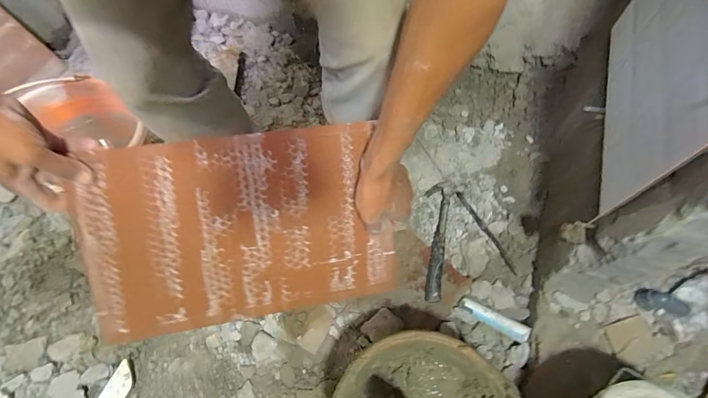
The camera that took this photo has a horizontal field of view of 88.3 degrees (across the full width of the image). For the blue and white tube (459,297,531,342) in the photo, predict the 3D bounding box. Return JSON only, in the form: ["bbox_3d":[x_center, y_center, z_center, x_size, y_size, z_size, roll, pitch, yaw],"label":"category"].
[{"bbox_3d":[0.271,0.235,0.714,0.132,0.028,0.029,24,66,32],"label":"blue and white tube"}]

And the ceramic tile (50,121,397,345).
[{"bbox_3d":[-0.146,0.040,0.488,0.383,0.009,0.244,-8,101,-10],"label":"ceramic tile"}]

